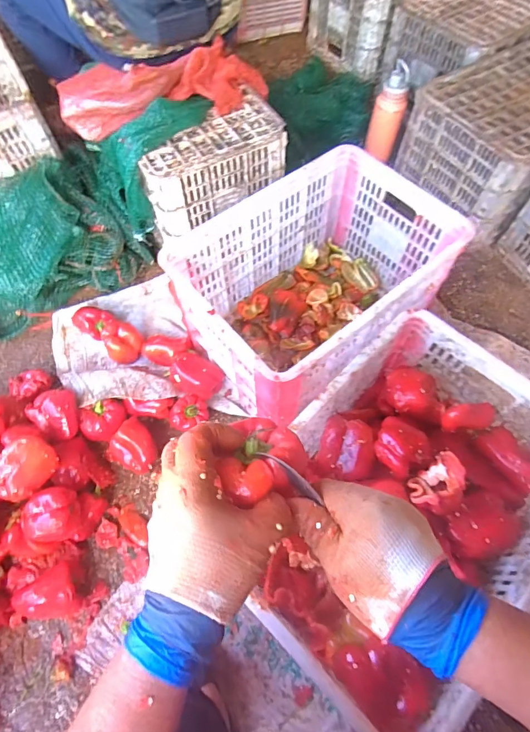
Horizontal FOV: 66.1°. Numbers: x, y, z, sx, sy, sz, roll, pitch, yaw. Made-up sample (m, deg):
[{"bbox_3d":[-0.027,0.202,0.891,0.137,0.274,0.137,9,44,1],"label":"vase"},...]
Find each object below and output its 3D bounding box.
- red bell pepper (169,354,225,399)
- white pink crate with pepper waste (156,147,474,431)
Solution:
[{"bbox_3d":[-0.149,0.027,0.887,0.109,0.067,0.079,31,67,15],"label":"red bell pepper"},{"bbox_3d":[0.106,-0.163,0.873,0.512,0.275,0.366,-37,69,-17],"label":"white pink crate with pepper waste"}]

